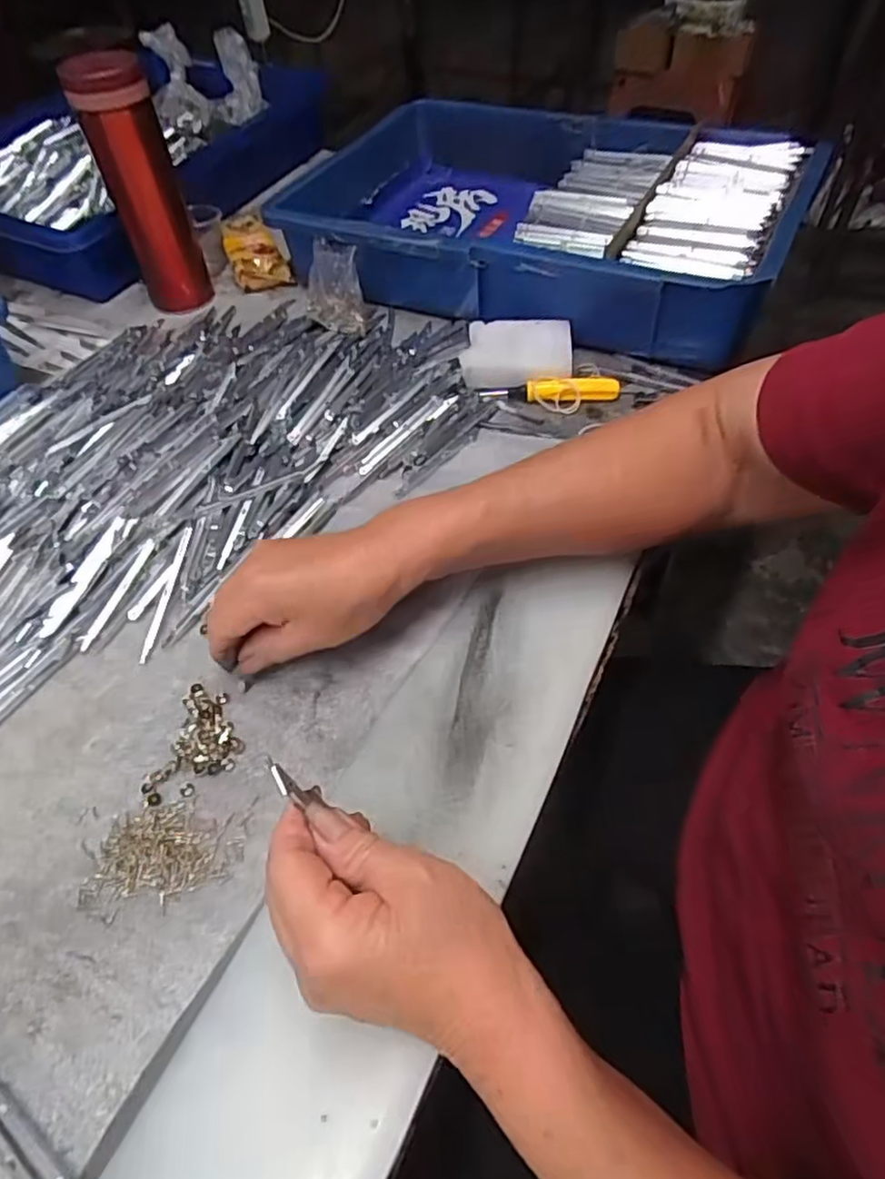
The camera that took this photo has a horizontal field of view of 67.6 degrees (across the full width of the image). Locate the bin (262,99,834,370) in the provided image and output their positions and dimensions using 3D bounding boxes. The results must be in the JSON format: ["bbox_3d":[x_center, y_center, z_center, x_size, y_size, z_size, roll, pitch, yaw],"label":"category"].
[{"bbox_3d":[0.083,-0.347,0.614,0.438,0.092,0.286,18,55,16],"label":"bin"}]

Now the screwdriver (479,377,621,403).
[{"bbox_3d":[0.083,-0.152,0.507,0.103,0.016,0.018,-3,52,-1],"label":"screwdriver"}]

